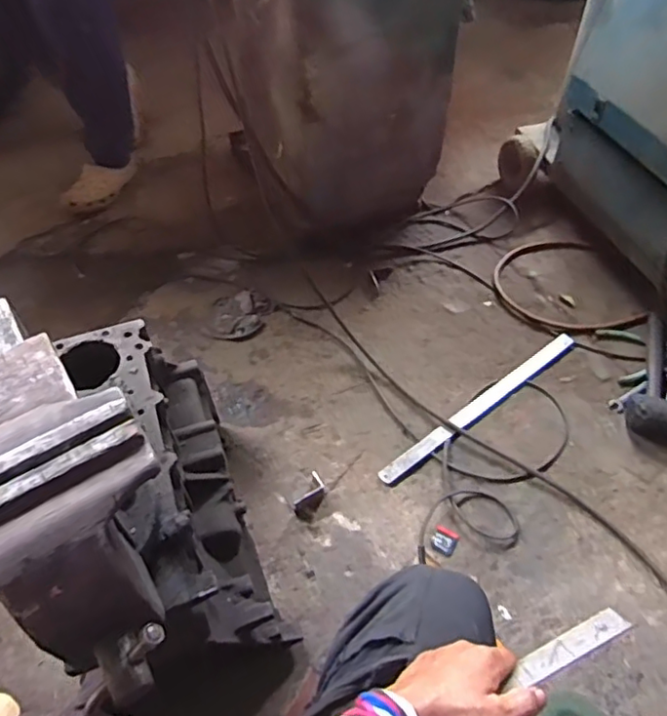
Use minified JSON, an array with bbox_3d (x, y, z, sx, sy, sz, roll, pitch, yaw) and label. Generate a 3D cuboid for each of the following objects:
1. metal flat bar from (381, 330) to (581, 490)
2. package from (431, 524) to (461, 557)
[{"bbox_3d":[0.295,0.086,1.161,0.516,0.012,0.038,-33,59,-21],"label":"metal flat bar"},{"bbox_3d":[0.187,0.306,0.996,0.039,0.005,0.045,25,58,19],"label":"package"}]

